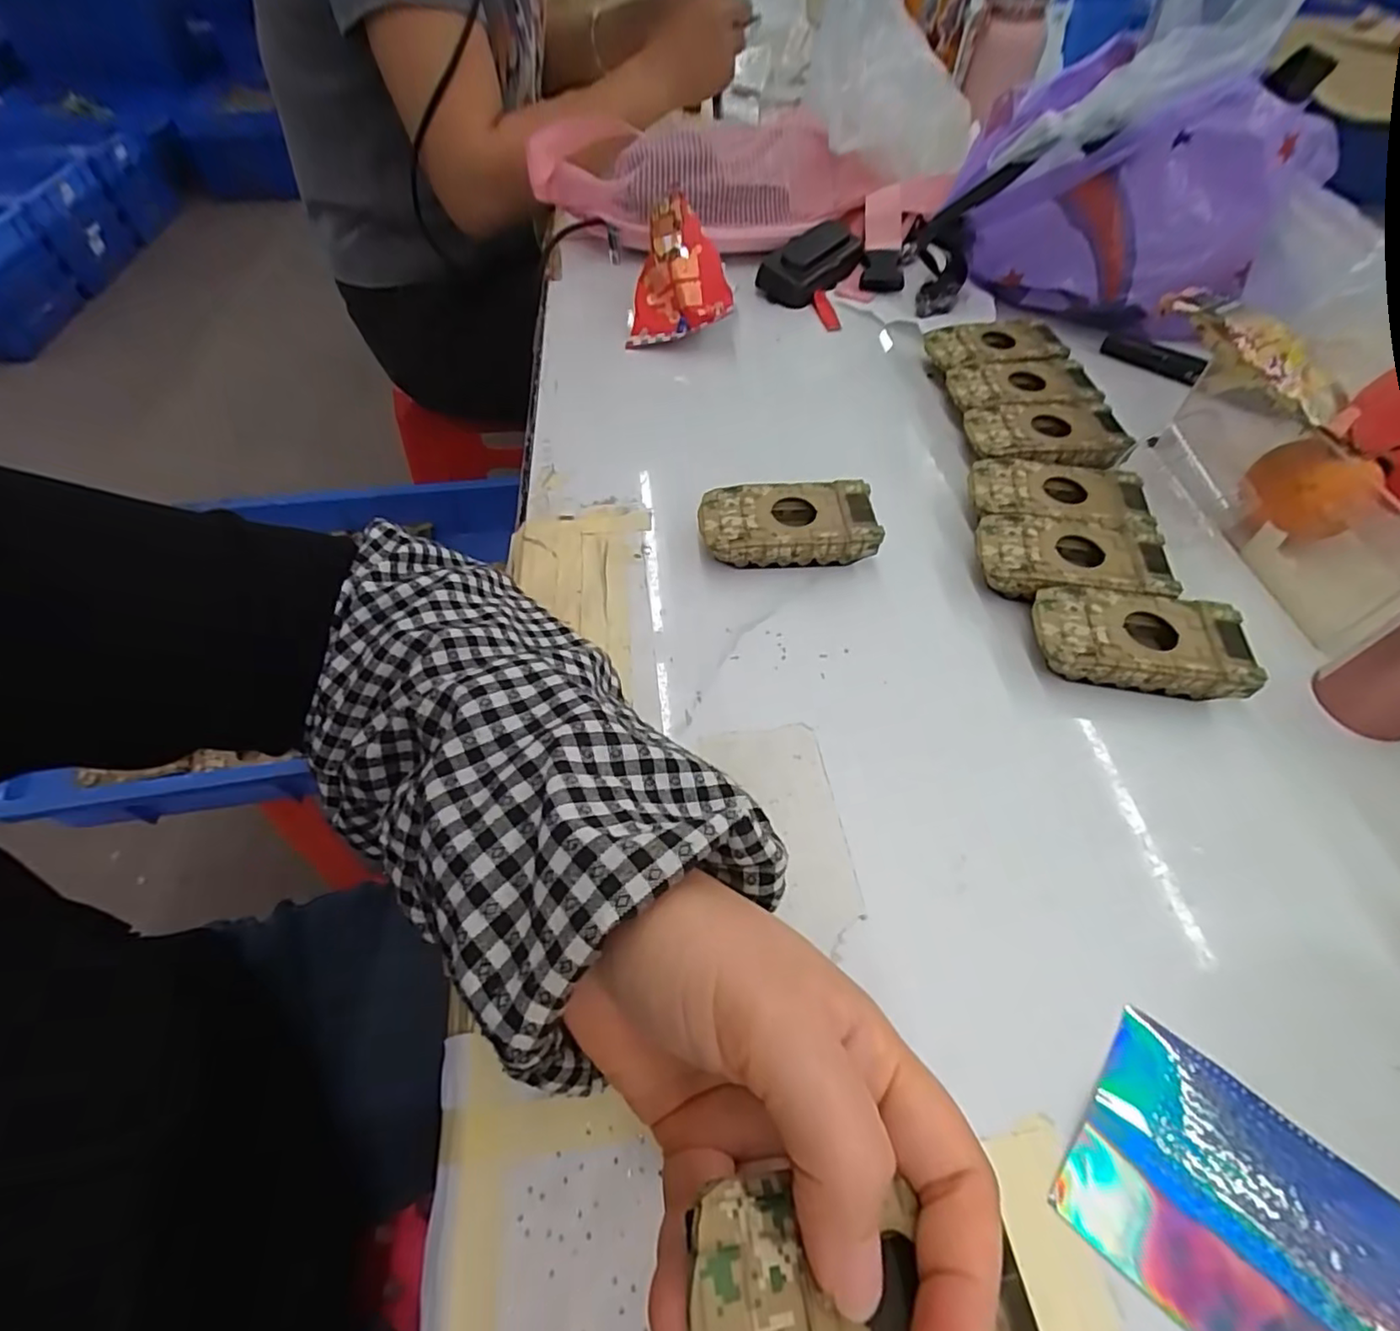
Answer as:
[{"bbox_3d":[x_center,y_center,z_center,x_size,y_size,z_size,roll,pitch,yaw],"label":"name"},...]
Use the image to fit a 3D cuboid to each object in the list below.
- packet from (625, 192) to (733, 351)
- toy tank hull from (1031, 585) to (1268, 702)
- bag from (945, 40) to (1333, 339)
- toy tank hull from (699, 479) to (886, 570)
[{"bbox_3d":[-0.016,-0.301,0.483,0.079,0.031,0.104,2,98,4],"label":"packet"},{"bbox_3d":[0.216,-0.011,0.313,0.094,0.022,0.051,11,55,7],"label":"toy tank hull"},{"bbox_3d":[0.308,-0.351,0.465,0.208,0.129,0.124,5,55,3],"label":"bag"},{"bbox_3d":[0.049,-0.078,0.358,0.096,0.027,0.049,-5,55,-4],"label":"toy tank hull"}]

